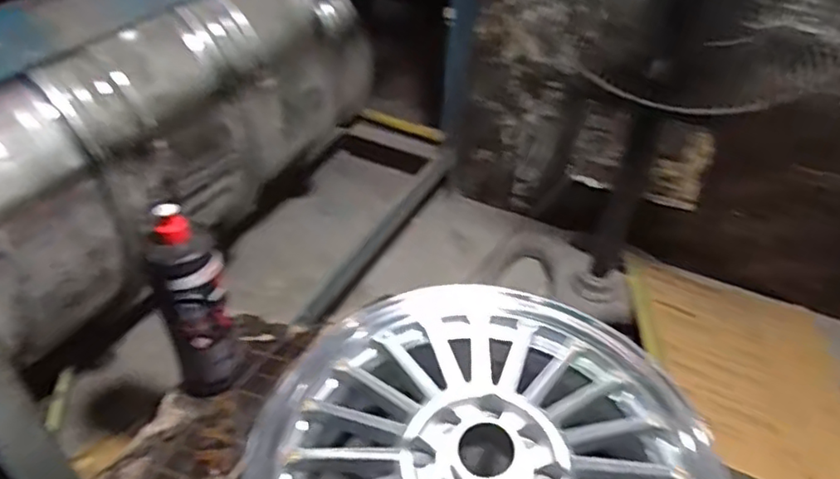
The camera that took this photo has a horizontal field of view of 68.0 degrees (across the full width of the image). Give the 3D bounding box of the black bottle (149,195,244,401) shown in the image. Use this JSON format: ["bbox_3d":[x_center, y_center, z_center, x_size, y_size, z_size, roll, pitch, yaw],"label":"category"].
[{"bbox_3d":[-0.265,0.080,0.744,0.082,0.249,0.071,-16,44,-21],"label":"black bottle"}]

